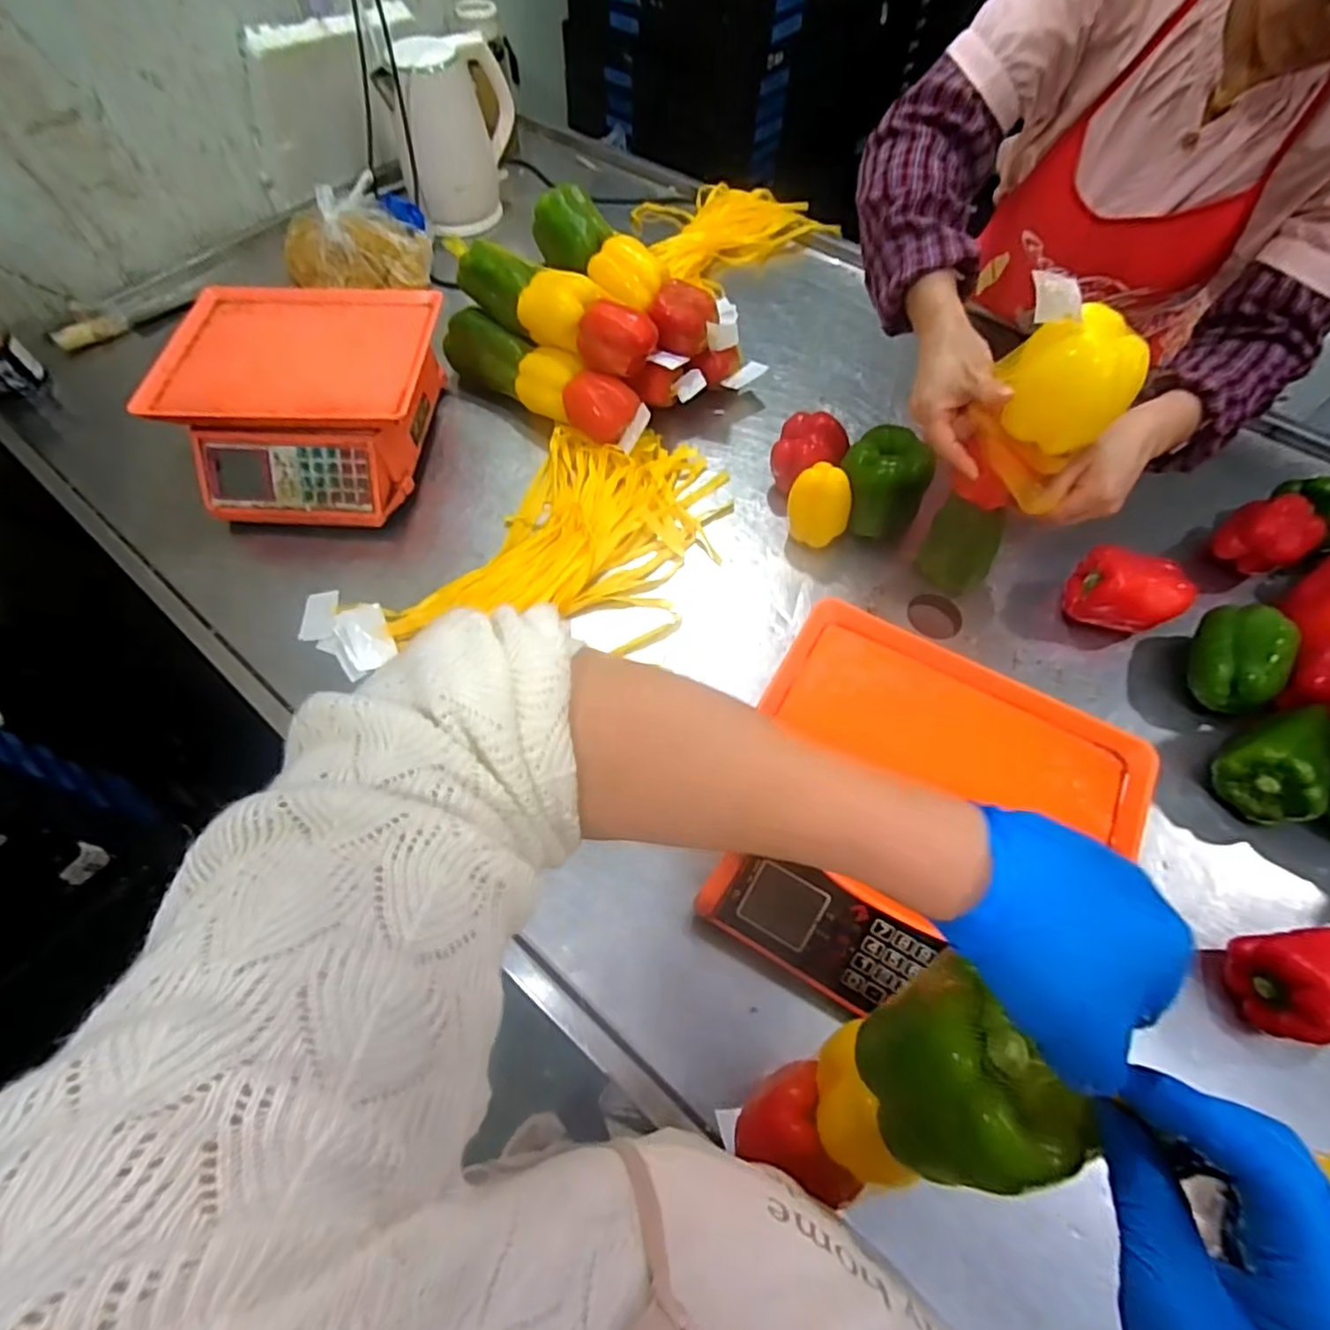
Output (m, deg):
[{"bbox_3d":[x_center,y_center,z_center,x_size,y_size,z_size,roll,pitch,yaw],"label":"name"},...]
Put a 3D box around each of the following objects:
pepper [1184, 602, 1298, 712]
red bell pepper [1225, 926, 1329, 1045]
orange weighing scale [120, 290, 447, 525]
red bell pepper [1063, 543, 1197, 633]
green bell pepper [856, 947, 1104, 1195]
[{"bbox_3d":[0.567,-0.005,0.647,0.073,0.074,0.104,30,65,15],"label":"pepper"},{"bbox_3d":[0.505,0.248,0.496,0.091,0.076,0.079,-2,61,-1],"label":"red bell pepper"},{"bbox_3d":[-0.427,-0.317,0.789,0.287,0.138,0.296,0,61,0],"label":"orange weighing scale"},{"bbox_3d":[0.492,-0.079,0.682,0.096,0.079,0.074,16,62,9],"label":"red bell pepper"},{"bbox_3d":[0.136,0.196,0.308,0.065,0.080,0.082,-27,64,-15],"label":"green bell pepper"}]

